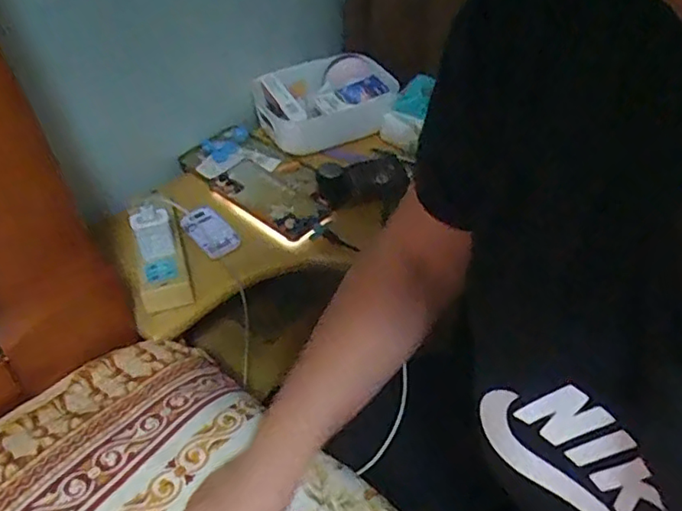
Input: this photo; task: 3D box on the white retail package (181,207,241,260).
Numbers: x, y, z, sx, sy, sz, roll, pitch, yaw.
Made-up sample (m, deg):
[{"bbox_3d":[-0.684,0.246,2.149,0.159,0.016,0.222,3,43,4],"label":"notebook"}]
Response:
[{"bbox_3d":[-0.163,-0.030,0.725,0.045,0.010,0.073,-39,72,-23],"label":"white retail package"}]

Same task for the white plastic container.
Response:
[{"bbox_3d":[-0.021,-0.237,0.883,0.199,0.068,0.147,-20,50,-20],"label":"white plastic container"}]

